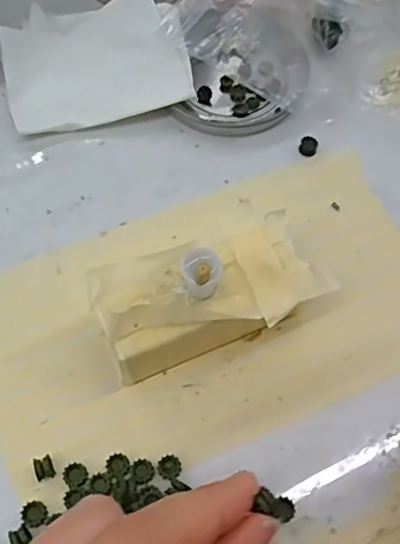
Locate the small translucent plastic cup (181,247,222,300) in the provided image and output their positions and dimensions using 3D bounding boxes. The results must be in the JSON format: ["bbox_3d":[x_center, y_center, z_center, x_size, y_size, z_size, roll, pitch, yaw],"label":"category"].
[{"bbox_3d":[0.000,0.001,0.218,0.014,0.017,0.013,0,63,0],"label":"small translucent plastic cup"}]

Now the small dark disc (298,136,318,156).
[{"bbox_3d":[0.053,-0.062,0.291,0.009,0.004,0.010,20,66,8],"label":"small dark disc"}]

